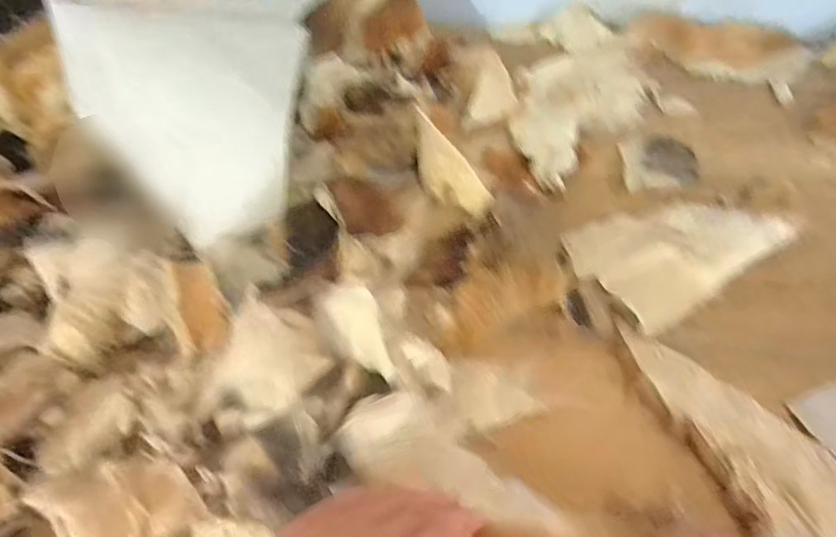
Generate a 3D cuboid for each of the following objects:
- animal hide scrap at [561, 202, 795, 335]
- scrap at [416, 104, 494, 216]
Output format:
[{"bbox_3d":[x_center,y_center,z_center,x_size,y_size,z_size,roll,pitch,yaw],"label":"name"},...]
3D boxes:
[{"bbox_3d":[0.259,-0.031,0.545,0.189,0.030,0.130,-30,58,-18],"label":"animal hide scrap"},{"bbox_3d":[0.028,-0.113,0.602,0.053,0.021,0.130,-37,85,22],"label":"scrap"}]

